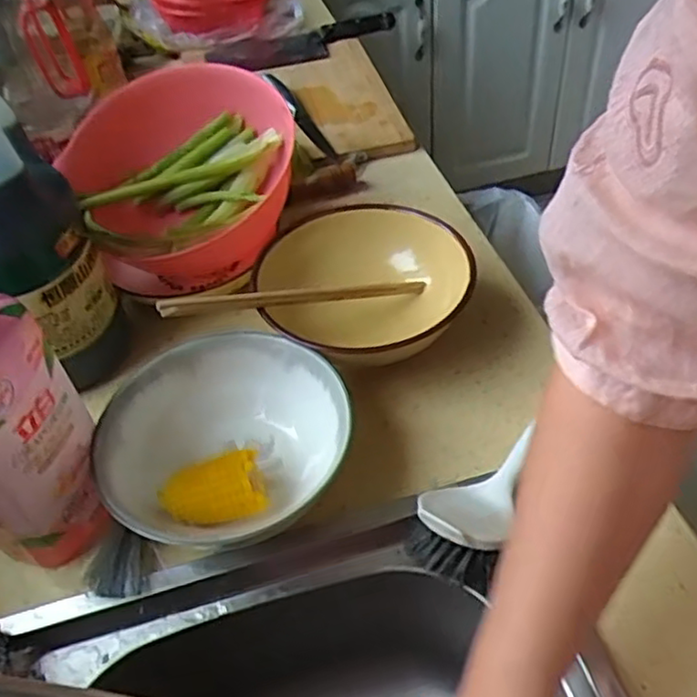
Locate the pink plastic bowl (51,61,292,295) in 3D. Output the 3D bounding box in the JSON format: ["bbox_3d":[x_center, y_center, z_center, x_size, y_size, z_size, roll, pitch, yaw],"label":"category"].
[{"bbox_3d":[-0.153,-0.156,0.644,0.203,0.168,0.142,-22,48,-14],"label":"pink plastic bowl"}]

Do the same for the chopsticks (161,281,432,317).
[{"bbox_3d":[-0.036,-0.041,0.550,0.233,0.018,0.008,-7,43,-28],"label":"chopsticks"}]

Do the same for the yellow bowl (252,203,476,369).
[{"bbox_3d":[0.010,-0.038,0.580,0.163,0.091,0.158,-3,46,3],"label":"yellow bowl"}]

